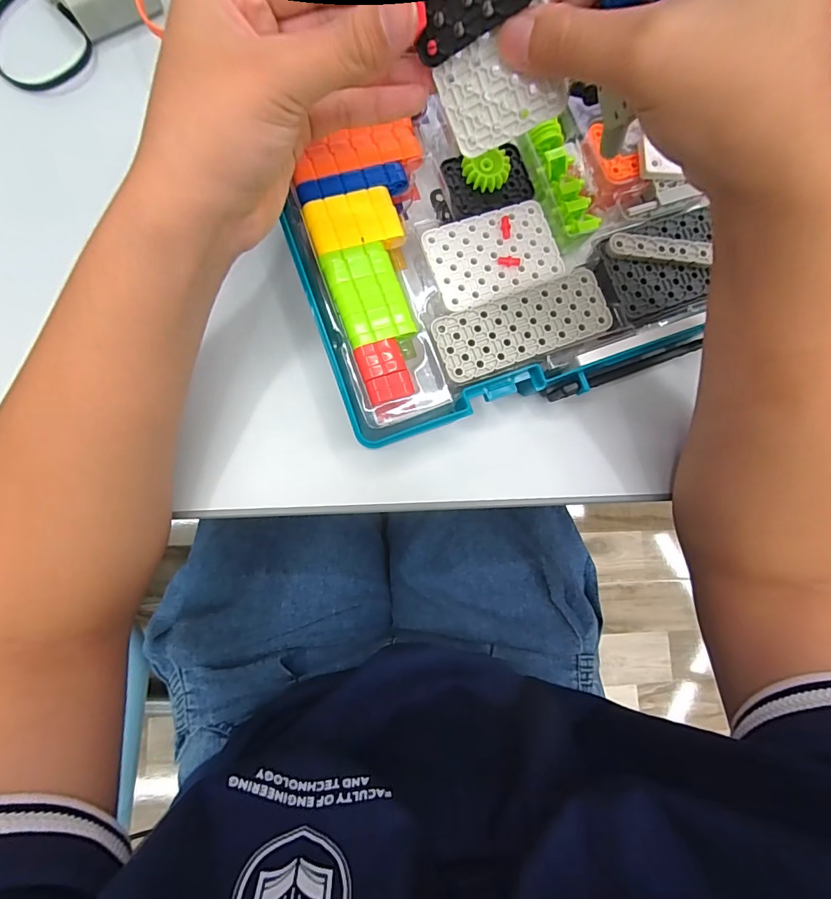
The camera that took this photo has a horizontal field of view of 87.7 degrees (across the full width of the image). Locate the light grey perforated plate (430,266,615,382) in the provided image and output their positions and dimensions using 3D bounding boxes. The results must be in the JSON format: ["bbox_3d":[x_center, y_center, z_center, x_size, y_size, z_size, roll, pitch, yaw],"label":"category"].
[{"bbox_3d":[0.060,-0.070,0.243,0.100,0.006,0.038,-21,85,-8],"label":"light grey perforated plate"}]

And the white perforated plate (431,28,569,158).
[{"bbox_3d":[0.036,-0.154,0.186,0.038,0.048,0.004,54,43,-37],"label":"white perforated plate"}]

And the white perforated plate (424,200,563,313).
[{"bbox_3d":[0.045,-0.113,0.250,0.074,0.005,0.049,-19,85,-8],"label":"white perforated plate"}]

